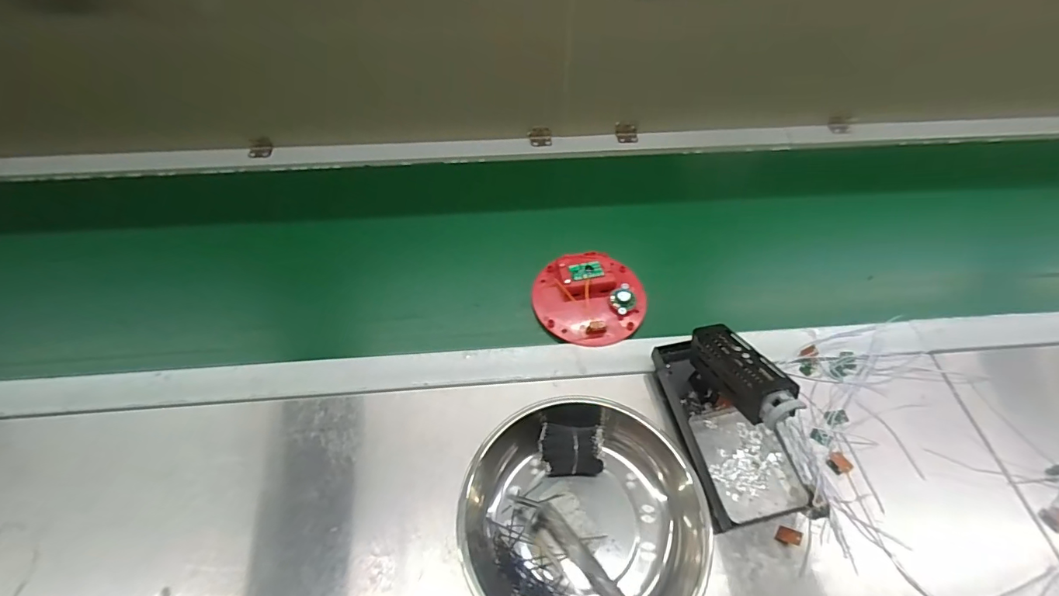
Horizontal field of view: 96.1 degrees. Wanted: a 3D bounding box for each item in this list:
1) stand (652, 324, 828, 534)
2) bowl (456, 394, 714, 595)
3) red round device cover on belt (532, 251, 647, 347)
[{"bbox_3d":[0.180,0.093,0.403,0.097,0.113,0.172,-12,55,-10],"label":"stand"},{"bbox_3d":[0.040,0.175,0.385,0.184,0.043,0.187,1,54,-1],"label":"bowl"},{"bbox_3d":[0.067,-0.006,0.523,0.120,0.029,0.108,5,54,3],"label":"red round device cover on belt"}]

